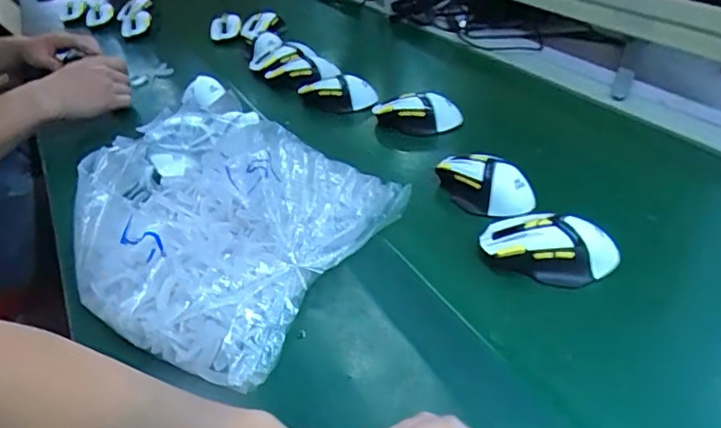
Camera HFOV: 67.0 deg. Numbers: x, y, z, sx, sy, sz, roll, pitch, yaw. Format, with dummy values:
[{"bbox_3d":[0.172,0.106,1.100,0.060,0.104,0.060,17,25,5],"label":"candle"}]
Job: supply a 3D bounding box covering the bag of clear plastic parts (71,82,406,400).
[{"bbox_3d":[-0.160,-0.019,0.614,0.368,0.090,0.349,15,43,28],"label":"bag of clear plastic parts"}]

